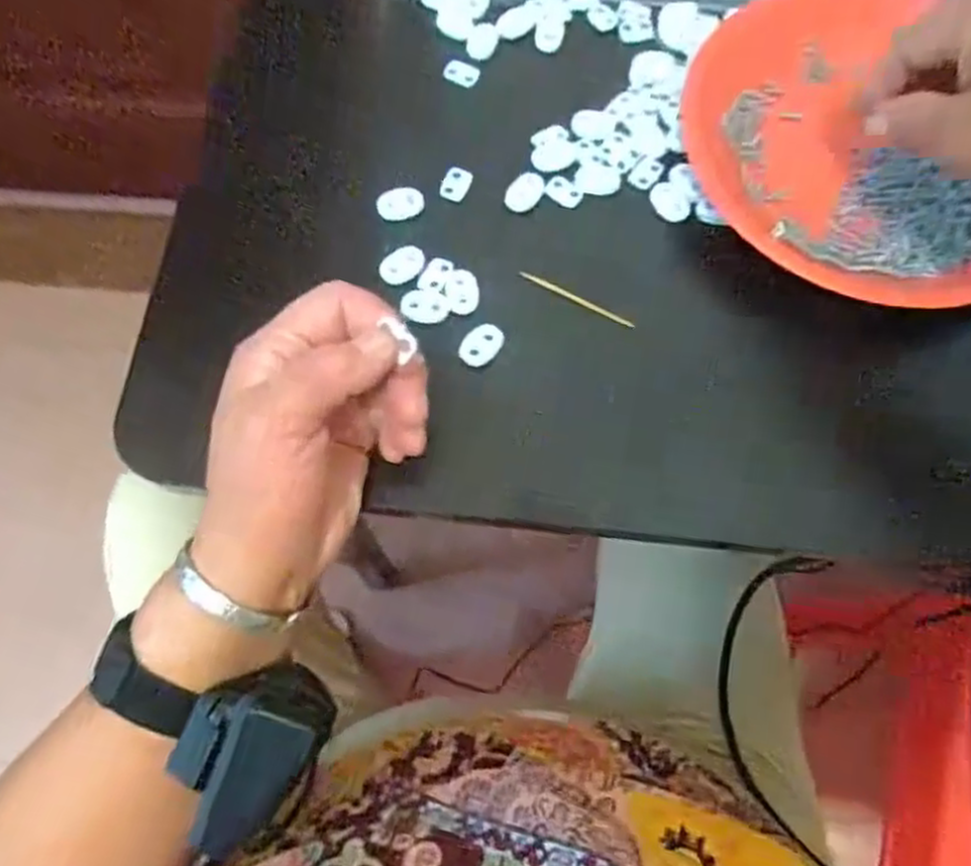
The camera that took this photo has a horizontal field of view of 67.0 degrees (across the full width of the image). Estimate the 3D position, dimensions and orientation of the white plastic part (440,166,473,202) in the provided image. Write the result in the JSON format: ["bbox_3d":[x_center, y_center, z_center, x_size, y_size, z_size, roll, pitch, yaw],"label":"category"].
[{"bbox_3d":[-0.015,-0.128,0.377,0.014,0.004,0.020,20,72,6],"label":"white plastic part"}]

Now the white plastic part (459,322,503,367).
[{"bbox_3d":[-0.002,-0.041,0.345,0.016,0.004,0.023,36,74,11],"label":"white plastic part"}]

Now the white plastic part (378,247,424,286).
[{"bbox_3d":[-0.040,-0.082,0.358,0.023,0.006,0.016,-39,76,-13],"label":"white plastic part"}]

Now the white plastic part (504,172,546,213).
[{"bbox_3d":[0.020,-0.123,0.376,0.023,0.004,0.016,-38,76,-13],"label":"white plastic part"}]

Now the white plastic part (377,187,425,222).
[{"bbox_3d":[-0.042,-0.115,0.369,0.024,0.006,0.015,-13,72,-6],"label":"white plastic part"}]

